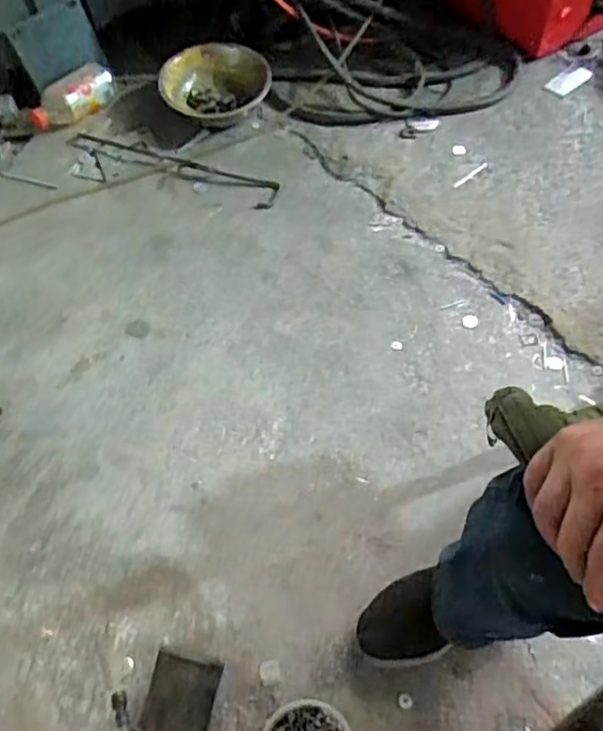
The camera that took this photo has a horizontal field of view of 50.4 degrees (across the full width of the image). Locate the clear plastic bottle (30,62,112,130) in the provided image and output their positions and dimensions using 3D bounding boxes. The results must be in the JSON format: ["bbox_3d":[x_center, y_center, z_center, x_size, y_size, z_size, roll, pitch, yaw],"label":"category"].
[{"bbox_3d":[-0.506,-0.579,1.400,0.203,0.079,0.071,-26,56,8],"label":"clear plastic bottle"}]

